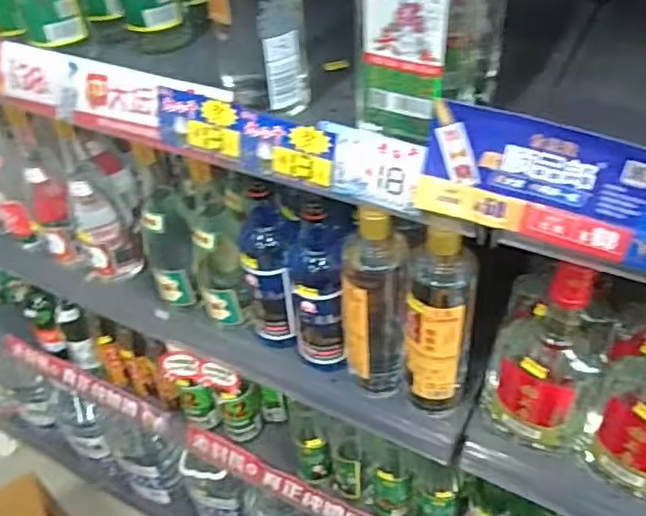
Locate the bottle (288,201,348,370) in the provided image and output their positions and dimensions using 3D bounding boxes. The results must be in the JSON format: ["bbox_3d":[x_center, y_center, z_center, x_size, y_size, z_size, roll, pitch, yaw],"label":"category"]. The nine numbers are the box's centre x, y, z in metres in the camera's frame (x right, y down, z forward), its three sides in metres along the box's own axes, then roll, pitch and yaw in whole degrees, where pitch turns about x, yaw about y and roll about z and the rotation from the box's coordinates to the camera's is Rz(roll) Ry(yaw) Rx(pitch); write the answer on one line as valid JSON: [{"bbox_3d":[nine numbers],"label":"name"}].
[{"bbox_3d":[-0.007,0.033,0.663,0.056,0.227,0.064,-6,44,0],"label":"bottle"}]

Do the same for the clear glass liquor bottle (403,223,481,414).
[{"bbox_3d":[0.114,0.074,0.612,0.064,0.235,0.053,11,47,17],"label":"clear glass liquor bottle"}]

